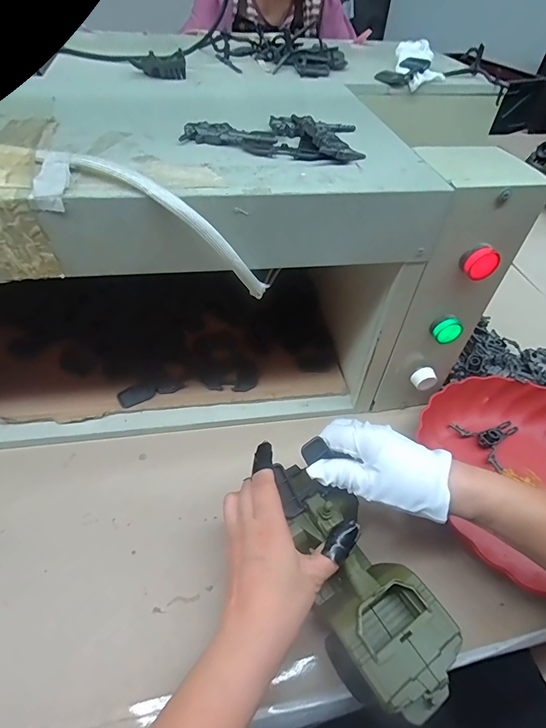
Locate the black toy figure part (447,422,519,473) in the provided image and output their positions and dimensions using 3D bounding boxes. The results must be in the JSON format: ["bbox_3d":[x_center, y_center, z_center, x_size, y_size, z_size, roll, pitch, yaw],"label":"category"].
[{"bbox_3d":[0.265,0.083,0.474,0.070,0.013,0.070,-25,54,-24],"label":"black toy figure part"}]

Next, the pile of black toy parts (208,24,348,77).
[{"bbox_3d":[0.006,-0.440,0.548,0.179,0.029,0.144,-5,49,-8],"label":"pile of black toy parts"}]

